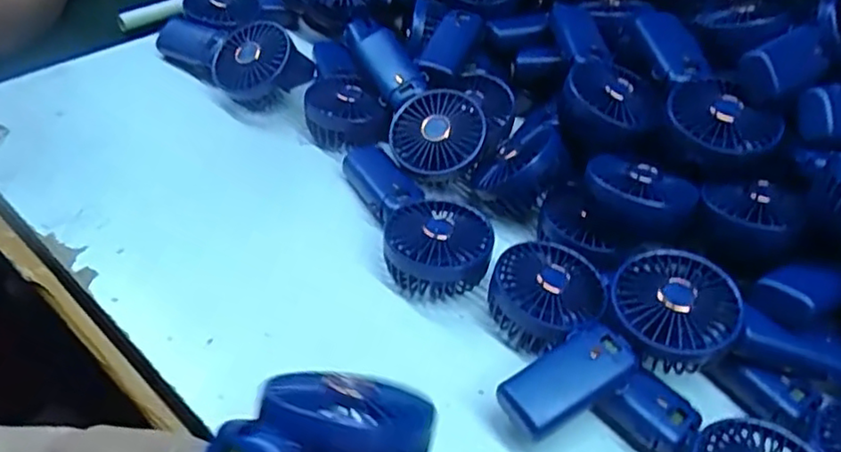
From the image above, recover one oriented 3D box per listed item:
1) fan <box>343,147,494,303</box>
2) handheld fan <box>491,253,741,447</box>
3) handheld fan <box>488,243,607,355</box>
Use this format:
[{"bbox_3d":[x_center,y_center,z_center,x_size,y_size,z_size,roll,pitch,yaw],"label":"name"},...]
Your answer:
[{"bbox_3d":[-0.004,-0.013,0.552,0.084,0.047,0.179,-11,46,-18],"label":"fan"},{"bbox_3d":[0.134,0.084,0.441,0.179,0.048,0.085,-29,53,-16],"label":"handheld fan"},{"bbox_3d":[0.098,0.054,0.504,0.085,0.048,0.091,28,47,21],"label":"handheld fan"}]

